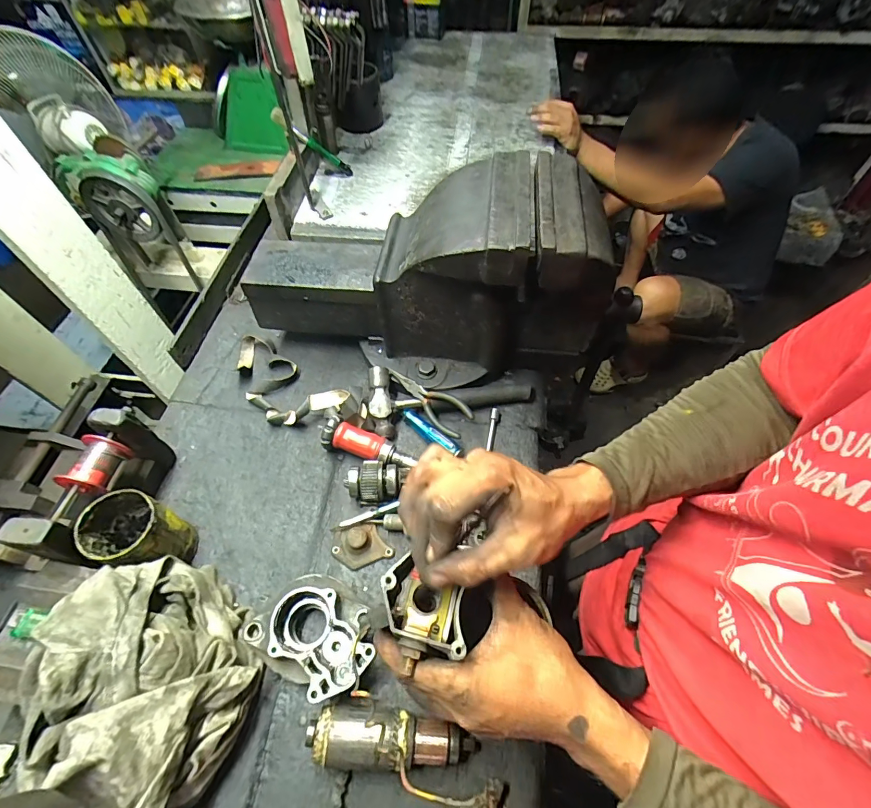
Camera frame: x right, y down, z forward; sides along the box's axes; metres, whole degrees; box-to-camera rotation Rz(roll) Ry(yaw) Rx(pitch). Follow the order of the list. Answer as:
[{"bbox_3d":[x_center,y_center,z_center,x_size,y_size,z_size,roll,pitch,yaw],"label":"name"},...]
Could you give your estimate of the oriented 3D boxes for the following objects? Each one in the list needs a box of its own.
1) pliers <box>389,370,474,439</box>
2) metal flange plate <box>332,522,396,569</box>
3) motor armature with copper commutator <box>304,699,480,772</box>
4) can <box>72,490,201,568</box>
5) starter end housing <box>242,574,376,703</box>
[{"bbox_3d":[-0.009,-0.010,0.611,0.044,0.020,0.144,-39,64,-22],"label":"pliers"},{"bbox_3d":[-0.094,0.177,0.527,0.074,0.024,0.052,-8,57,-5],"label":"metal flange plate"},{"bbox_3d":[-0.042,0.329,0.410,0.160,0.048,0.051,3,57,3],"label":"motor armature with copper commutator"},{"bbox_3d":[-0.338,0.152,0.480,0.081,0.113,0.069,10,57,7],"label":"can"},{"bbox_3d":[-0.129,0.249,0.453,0.132,0.058,0.099,30,62,19],"label":"starter end housing"}]

